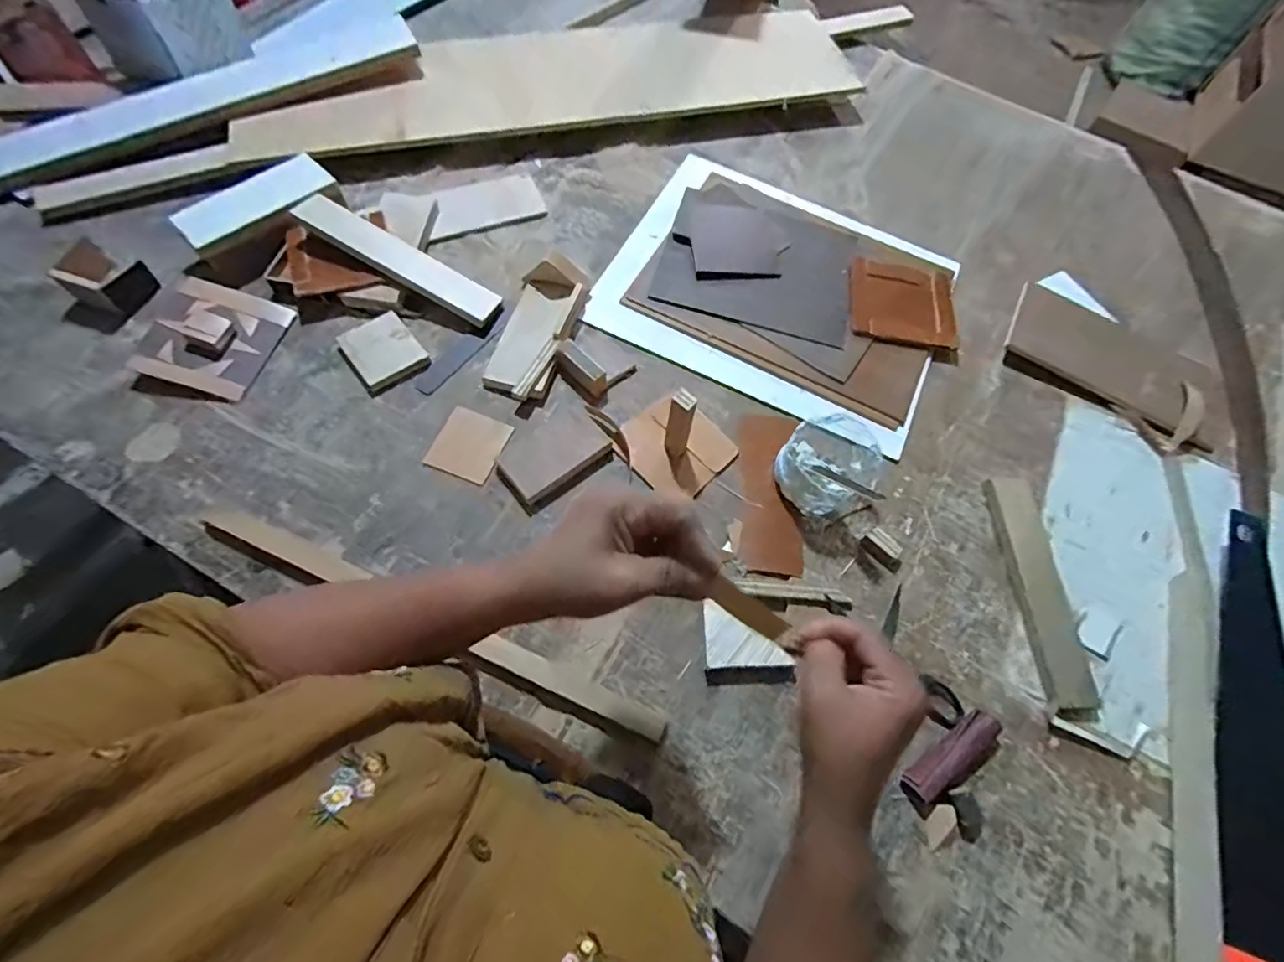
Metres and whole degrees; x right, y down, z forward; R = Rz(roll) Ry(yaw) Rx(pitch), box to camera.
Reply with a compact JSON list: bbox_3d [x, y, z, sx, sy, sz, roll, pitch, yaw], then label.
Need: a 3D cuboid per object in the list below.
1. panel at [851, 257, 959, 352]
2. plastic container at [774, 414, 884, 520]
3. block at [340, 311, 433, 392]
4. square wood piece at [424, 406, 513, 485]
[{"bbox_3d":[0.322,-0.220,0.689,0.129,0.007,0.132,12,63,0],"label":"panel"},{"bbox_3d":[0.191,-0.012,0.564,0.097,0.060,0.093,1,64,-3],"label":"plastic container"},{"bbox_3d":[-0.282,-0.142,0.605,0.071,0.017,0.080,-37,72,-19],"label":"block"},{"bbox_3d":[-0.178,-0.038,0.575,0.066,0.004,0.072,20,65,6],"label":"square wood piece"}]

